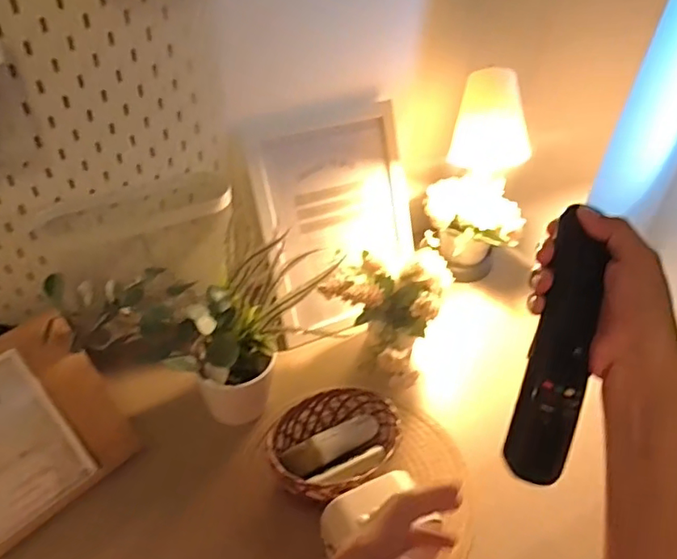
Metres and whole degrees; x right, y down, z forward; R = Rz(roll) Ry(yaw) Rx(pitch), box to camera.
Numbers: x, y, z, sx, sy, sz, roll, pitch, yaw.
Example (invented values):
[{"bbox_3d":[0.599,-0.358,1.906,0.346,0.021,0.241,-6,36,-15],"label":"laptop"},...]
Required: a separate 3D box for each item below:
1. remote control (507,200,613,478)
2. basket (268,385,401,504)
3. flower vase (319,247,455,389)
[{"bbox_3d":[0.145,0.044,0.348,0.039,0.016,0.173,13,87,11],"label":"remote control"},{"bbox_3d":[-0.006,0.205,0.650,0.159,0.071,0.126,-26,49,-29],"label":"basket"},{"bbox_3d":[0.059,0.049,0.766,0.160,0.162,0.189,18,44,17],"label":"flower vase"}]

